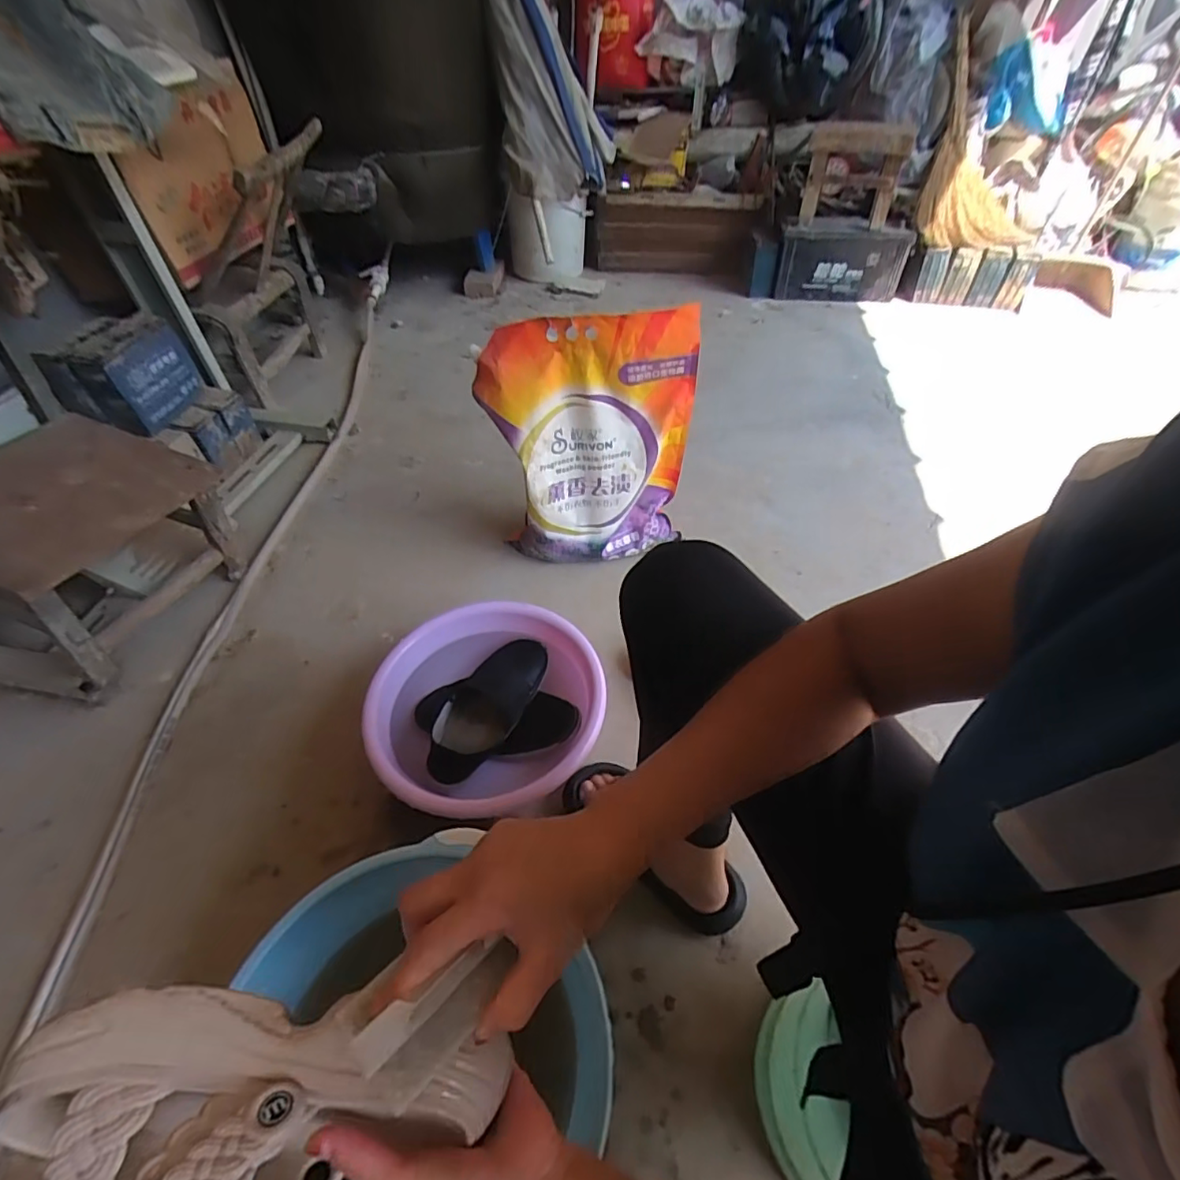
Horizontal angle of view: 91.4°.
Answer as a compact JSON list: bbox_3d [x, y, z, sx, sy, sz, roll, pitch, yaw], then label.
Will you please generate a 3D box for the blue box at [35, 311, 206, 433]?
[{"bbox_3d":[-0.951,-0.441,1.181,0.142,0.178,0.204,6,48,7],"label":"blue box"}]

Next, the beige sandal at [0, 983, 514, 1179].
[{"bbox_3d":[-0.179,0.291,0.306,0.250,0.095,0.120,10,48,-7],"label":"beige sandal"}]

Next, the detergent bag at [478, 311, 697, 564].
[{"bbox_3d":[-0.004,-0.233,0.993,0.346,0.429,0.099,-1,48,2],"label":"detergent bag"}]

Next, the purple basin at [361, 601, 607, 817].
[{"bbox_3d":[-0.147,0.186,0.854,0.318,0.154,0.308,-1,48,1],"label":"purple basin"}]

